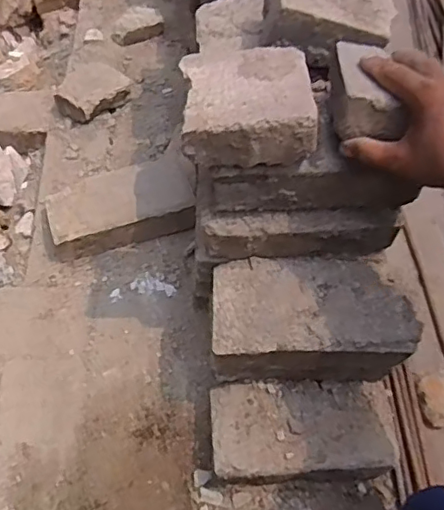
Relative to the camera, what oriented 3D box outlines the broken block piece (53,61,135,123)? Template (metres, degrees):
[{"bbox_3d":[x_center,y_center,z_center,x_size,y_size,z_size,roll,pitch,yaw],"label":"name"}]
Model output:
[{"bbox_3d":[-0.223,-0.279,0.995,0.122,0.068,0.070,-33,63,-23],"label":"broken block piece"}]

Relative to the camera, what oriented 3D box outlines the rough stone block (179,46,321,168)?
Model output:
[{"bbox_3d":[0.019,-0.139,0.525,0.120,0.052,0.106,-2,55,-6],"label":"rough stone block"}]

